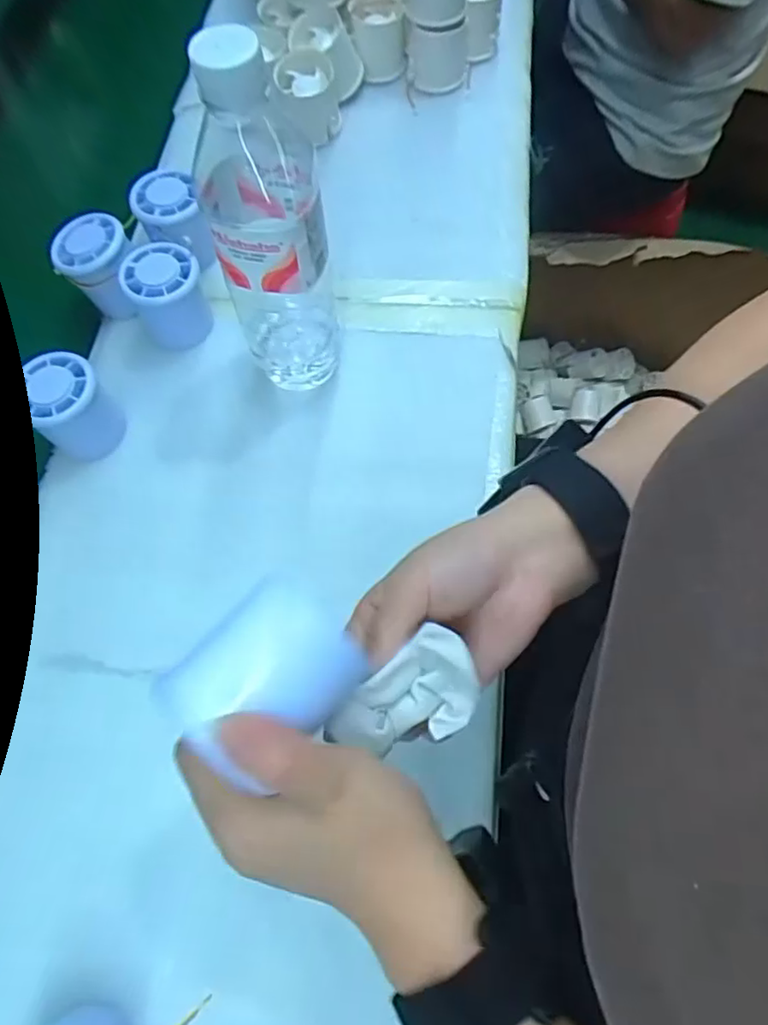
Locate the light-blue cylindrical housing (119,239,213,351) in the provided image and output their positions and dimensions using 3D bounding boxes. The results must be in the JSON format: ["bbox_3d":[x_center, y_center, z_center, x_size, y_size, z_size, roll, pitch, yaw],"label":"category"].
[{"bbox_3d":[-0.160,-0.159,0.469,0.054,0.057,0.063,-19,68,-8],"label":"light-blue cylindrical housing"}]

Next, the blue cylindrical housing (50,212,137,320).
[{"bbox_3d":[-0.216,-0.186,0.479,0.053,0.055,0.049,0,67,0],"label":"blue cylindrical housing"}]

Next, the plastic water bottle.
[{"bbox_3d":[-0.066,-0.162,0.378,0.065,0.228,0.072,-12,67,-5],"label":"plastic water bottle"}]

